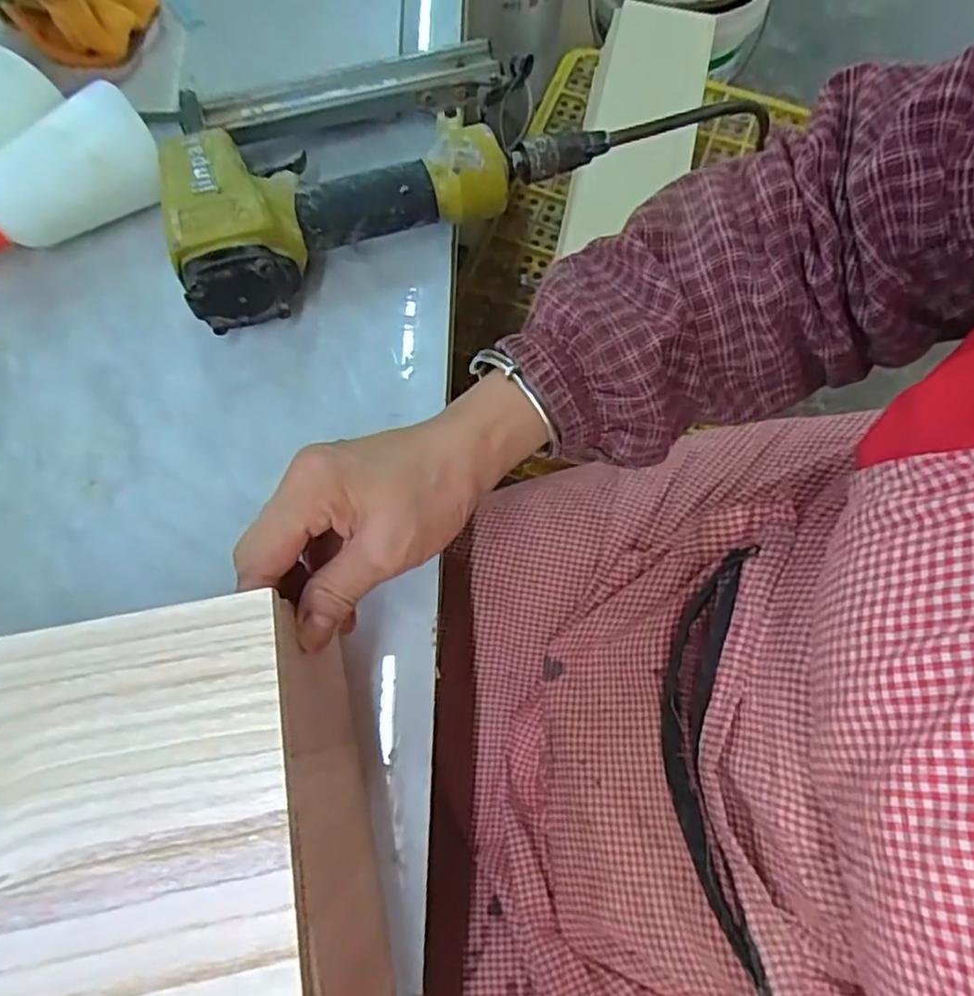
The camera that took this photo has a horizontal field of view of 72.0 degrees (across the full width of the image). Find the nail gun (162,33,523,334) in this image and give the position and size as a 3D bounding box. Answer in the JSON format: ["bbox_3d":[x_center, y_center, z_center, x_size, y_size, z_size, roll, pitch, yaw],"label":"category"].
[{"bbox_3d":[-0.080,-0.207,0.403,0.228,0.061,0.151,-23,73,-8],"label":"nail gun"}]

